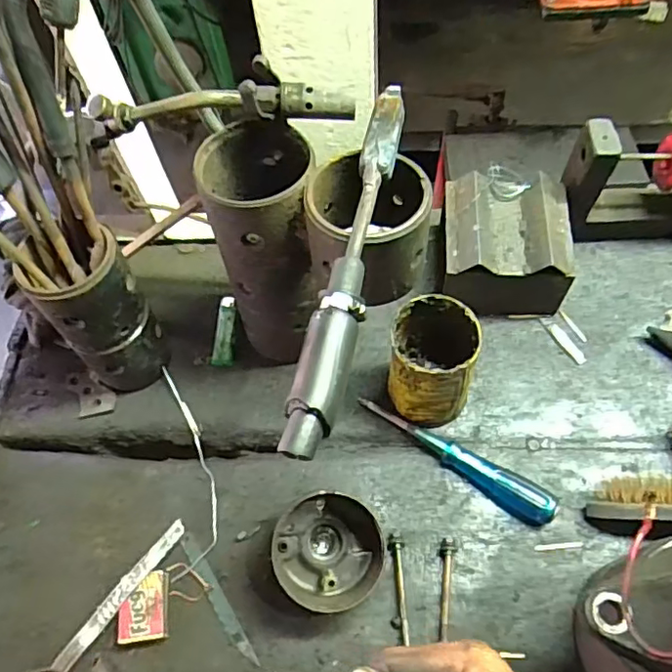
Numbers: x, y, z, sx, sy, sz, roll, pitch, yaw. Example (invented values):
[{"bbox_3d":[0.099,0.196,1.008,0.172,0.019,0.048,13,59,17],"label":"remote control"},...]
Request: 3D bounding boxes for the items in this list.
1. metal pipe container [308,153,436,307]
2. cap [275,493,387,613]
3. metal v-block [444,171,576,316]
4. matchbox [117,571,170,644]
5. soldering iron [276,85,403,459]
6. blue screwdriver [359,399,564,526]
[{"bbox_3d":[0.021,-0.074,0.426,0.093,0.084,0.094,-2,59,3],"label":"metal pipe container"},{"bbox_3d":[-0.005,0.180,0.484,0.090,0.054,0.087,-2,59,3],"label":"cap"},{"bbox_3d":[0.170,-0.089,0.593,0.121,0.091,0.137,0,59,4],"label":"metal v-block"},{"bbox_3d":[-0.160,0.228,0.490,0.039,0.013,0.052,-8,59,0],"label":"matchbox"},{"bbox_3d":[0.013,-0.056,0.366,0.027,0.025,0.271,11,60,11],"label":"soldering iron"},{"bbox_3d":[0.107,0.107,0.528,0.190,0.022,0.026,31,66,21],"label":"blue screwdriver"}]

